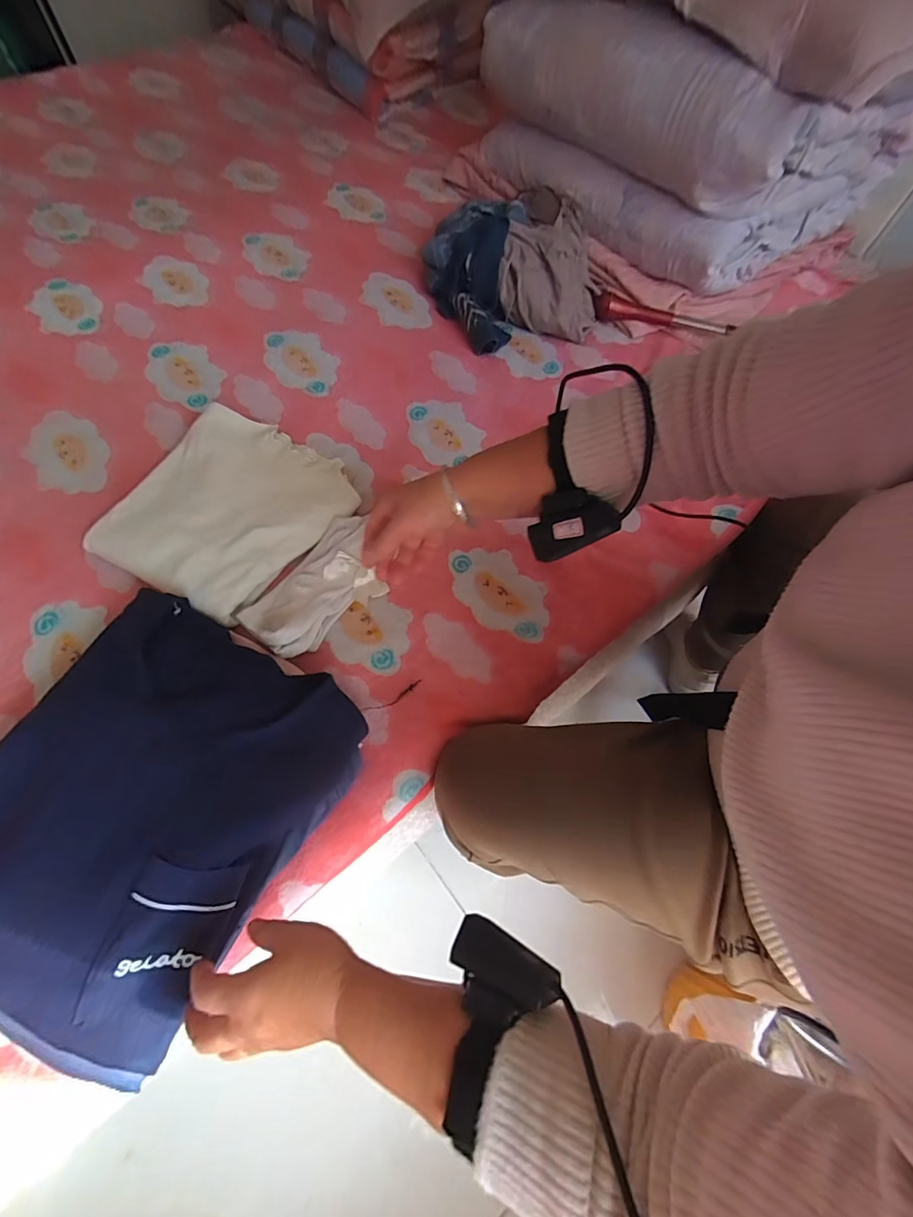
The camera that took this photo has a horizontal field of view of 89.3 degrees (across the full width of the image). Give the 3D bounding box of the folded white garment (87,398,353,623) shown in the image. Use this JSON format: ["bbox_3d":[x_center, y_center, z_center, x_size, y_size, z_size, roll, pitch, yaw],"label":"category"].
[{"bbox_3d":[-0.301,-0.135,0.622,0.245,0.031,0.274,27,66,9],"label":"folded white garment"}]

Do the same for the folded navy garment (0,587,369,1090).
[{"bbox_3d":[-0.297,0.178,0.436,0.289,0.071,0.342,29,66,10],"label":"folded navy garment"}]

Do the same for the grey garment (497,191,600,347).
[{"bbox_3d":[0.182,-0.640,0.851,0.182,0.098,0.300,12,65,2],"label":"grey garment"}]

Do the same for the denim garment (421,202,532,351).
[{"bbox_3d":[0.031,-0.617,0.824,0.170,0.103,0.318,10,65,1],"label":"denim garment"}]

